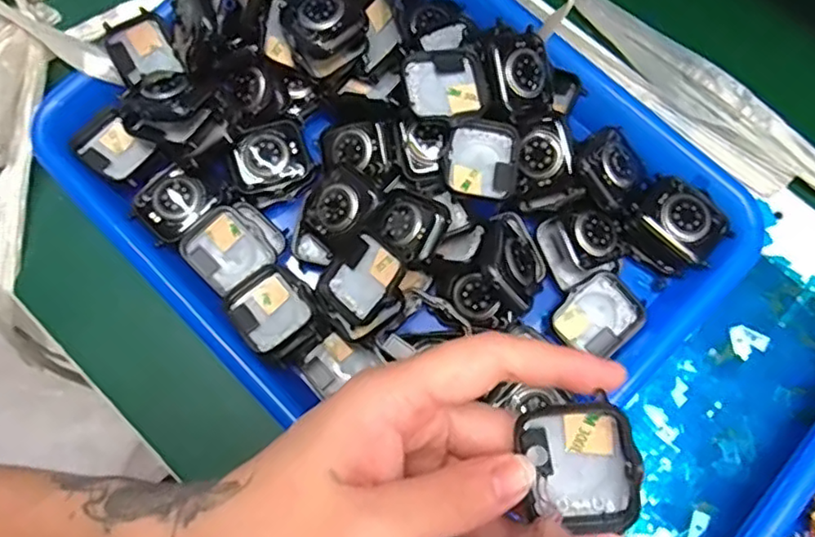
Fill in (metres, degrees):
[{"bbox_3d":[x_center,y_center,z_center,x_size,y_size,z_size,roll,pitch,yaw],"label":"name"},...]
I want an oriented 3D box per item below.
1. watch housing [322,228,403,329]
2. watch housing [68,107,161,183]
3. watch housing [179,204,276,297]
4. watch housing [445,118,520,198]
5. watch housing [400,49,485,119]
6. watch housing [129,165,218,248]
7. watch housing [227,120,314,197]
[{"bbox_3d":[-0.024,0.007,0.315,0.040,0.014,0.040,43,99,10],"label":"watch housing"},{"bbox_3d":[-0.161,-0.065,0.346,0.042,0.010,0.032,41,80,11],"label":"watch housing"},{"bbox_3d":[-0.096,-0.010,0.331,0.038,0.006,0.039,-43,98,-7],"label":"watch housing"},{"bbox_3d":[0.040,-0.057,0.324,0.037,0.013,0.039,2,76,2],"label":"watch housing"},{"bbox_3d":[0.018,-0.094,0.323,0.041,0.008,0.036,-14,88,-13],"label":"watch housing"},{"bbox_3d":[-0.126,-0.034,0.332,0.038,0.010,0.034,-44,79,-9],"label":"watch housing"},{"bbox_3d":[-0.075,-0.059,0.339,0.041,0.010,0.036,-25,76,-5],"label":"watch housing"}]

